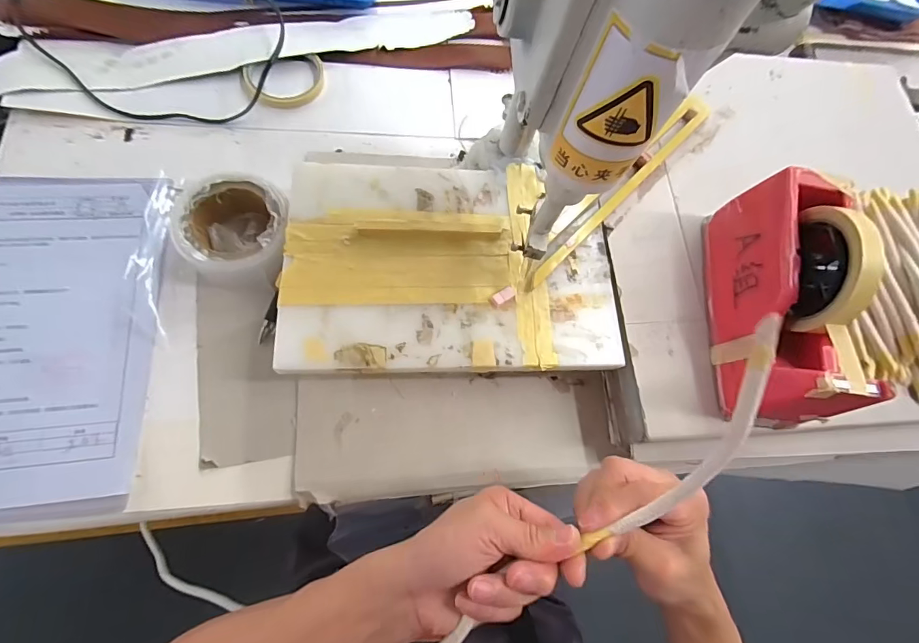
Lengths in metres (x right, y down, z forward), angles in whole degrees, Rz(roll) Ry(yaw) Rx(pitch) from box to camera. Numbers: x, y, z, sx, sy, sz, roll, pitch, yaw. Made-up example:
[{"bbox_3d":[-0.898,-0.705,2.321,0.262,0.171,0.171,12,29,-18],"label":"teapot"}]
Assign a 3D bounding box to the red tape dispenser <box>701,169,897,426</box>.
[{"bbox_3d":[0.276,-0.021,0.361,0.067,0.124,0.199,10,72,-5],"label":"red tape dispenser"}]

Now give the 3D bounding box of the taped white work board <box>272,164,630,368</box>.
[{"bbox_3d":[-0.004,-0.055,0.392,0.292,0.008,0.197,0,73,-8],"label":"taped white work board"}]

